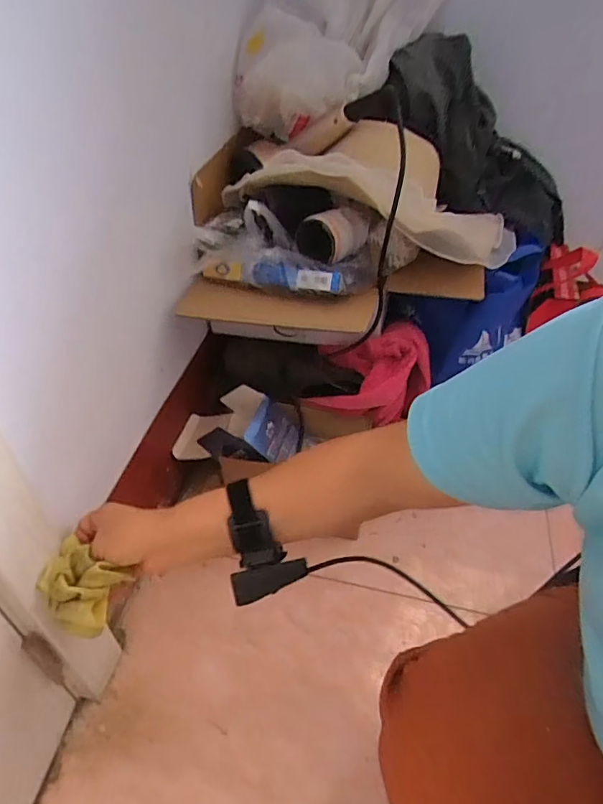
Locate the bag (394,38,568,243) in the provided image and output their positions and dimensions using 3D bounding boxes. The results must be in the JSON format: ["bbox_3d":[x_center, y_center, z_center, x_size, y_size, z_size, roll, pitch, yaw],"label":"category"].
[{"bbox_3d":[0.281,-0.372,0.796,0.403,0.144,0.123,30,34,-31],"label":"bag"}]

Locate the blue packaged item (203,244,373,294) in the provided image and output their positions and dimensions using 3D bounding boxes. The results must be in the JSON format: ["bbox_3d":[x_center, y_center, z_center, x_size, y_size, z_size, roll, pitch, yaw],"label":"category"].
[{"bbox_3d":[-0.022,-0.171,0.677,0.224,0.050,0.059,14,47,9],"label":"blue packaged item"}]

